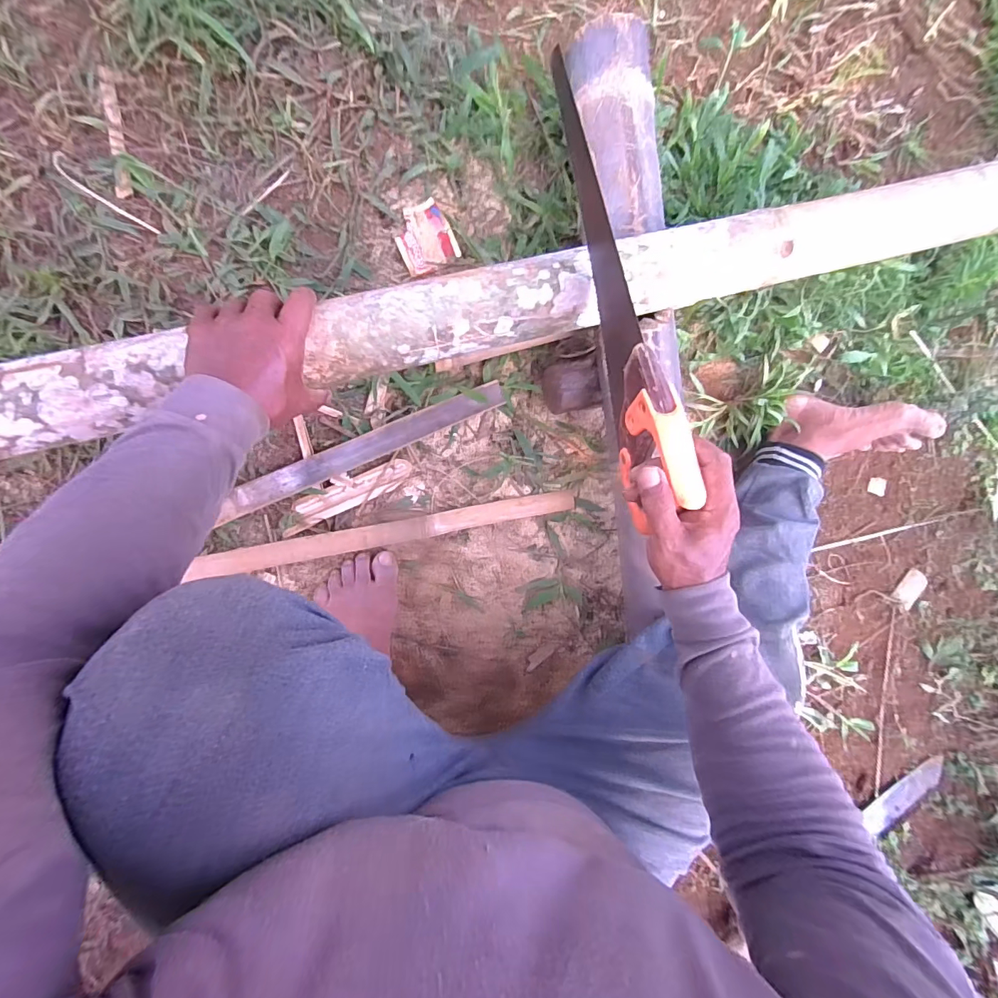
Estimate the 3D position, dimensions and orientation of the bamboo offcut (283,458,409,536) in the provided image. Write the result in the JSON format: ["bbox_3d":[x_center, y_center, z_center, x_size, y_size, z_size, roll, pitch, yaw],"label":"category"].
[{"bbox_3d":[-0.200,-0.009,0.605,0.172,0.008,0.043,-26,93,-9],"label":"bamboo offcut"}]

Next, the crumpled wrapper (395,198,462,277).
[{"bbox_3d":[-0.100,-0.352,0.619,0.075,0.014,0.090,-26,93,-9],"label":"crumpled wrapper"}]

